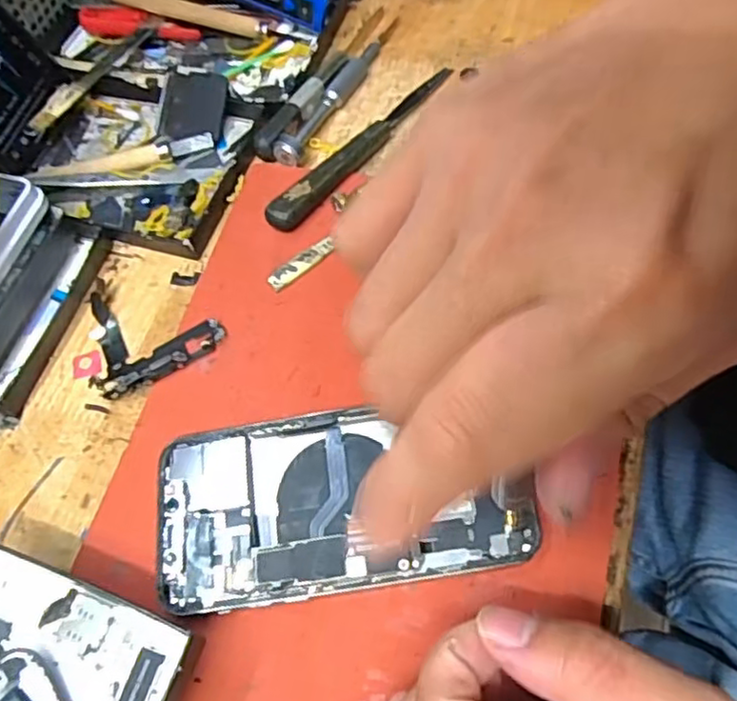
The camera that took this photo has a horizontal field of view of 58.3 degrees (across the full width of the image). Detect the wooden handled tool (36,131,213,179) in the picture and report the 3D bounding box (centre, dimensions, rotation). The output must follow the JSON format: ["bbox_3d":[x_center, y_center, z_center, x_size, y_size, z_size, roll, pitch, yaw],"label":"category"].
[{"bbox_3d":[-0.134,-0.104,0.363,0.097,0.010,0.015,-13,61,1],"label":"wooden handled tool"}]

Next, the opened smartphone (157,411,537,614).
[{"bbox_3d":[-0.011,0.059,0.263,0.145,0.010,0.071,-9,64,-3],"label":"opened smartphone"}]

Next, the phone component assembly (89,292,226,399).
[{"bbox_3d":[-0.109,-0.001,0.311,0.075,0.013,0.047,12,64,14],"label":"phone component assembly"}]

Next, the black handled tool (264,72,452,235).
[{"bbox_3d":[-0.001,-0.111,0.351,0.014,0.014,0.142,35,71,23],"label":"black handled tool"}]

